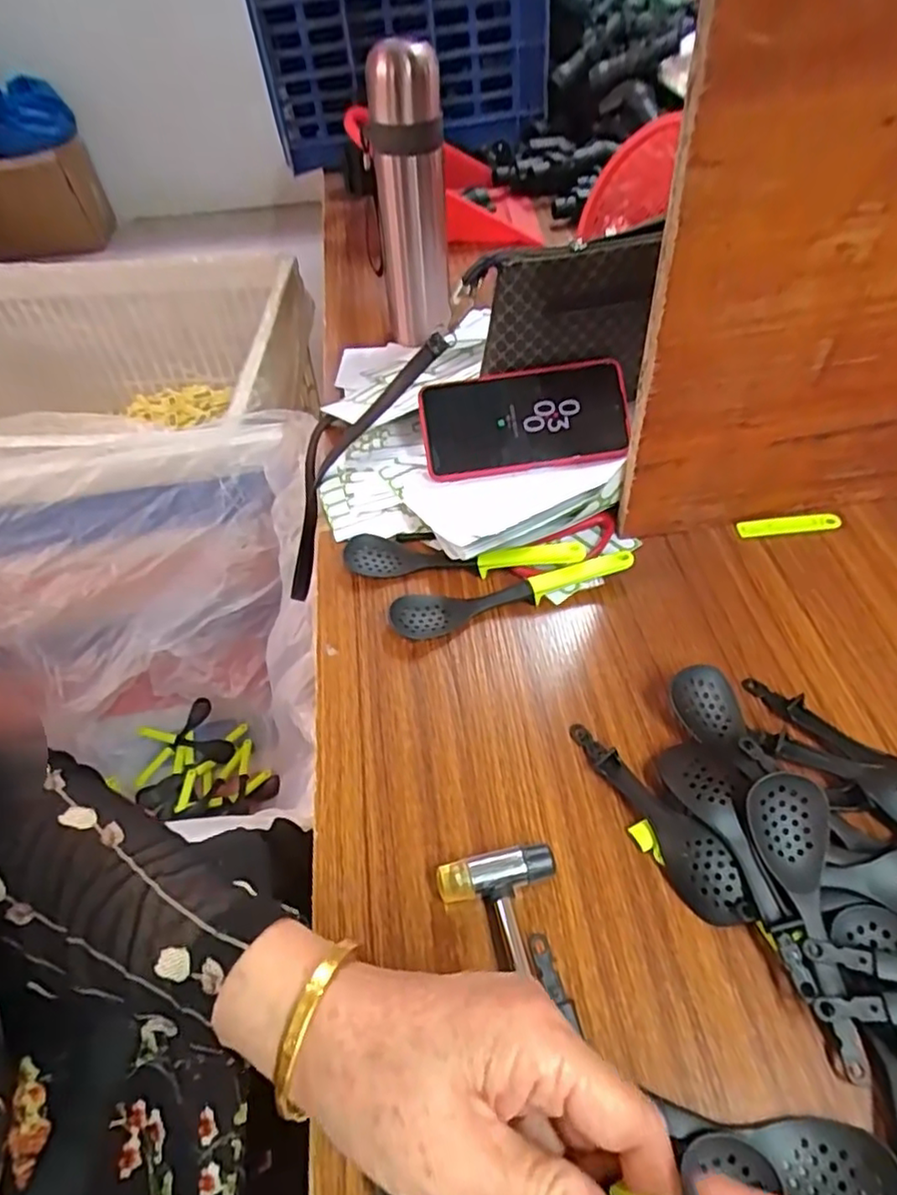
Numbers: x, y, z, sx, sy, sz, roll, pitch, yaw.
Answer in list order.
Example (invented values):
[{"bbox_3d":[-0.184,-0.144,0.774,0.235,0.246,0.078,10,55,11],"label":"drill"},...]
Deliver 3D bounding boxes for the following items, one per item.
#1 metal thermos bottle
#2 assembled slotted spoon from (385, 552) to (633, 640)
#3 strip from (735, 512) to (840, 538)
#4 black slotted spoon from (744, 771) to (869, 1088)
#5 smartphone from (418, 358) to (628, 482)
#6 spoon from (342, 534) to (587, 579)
[{"bbox_3d":[-0.037,-0.376,0.638,0.068,0.252,0.059,-5,50,-1],"label":"metal thermos bottle"},{"bbox_3d":[0.044,-0.007,0.465,0.173,0.025,0.032,-15,51,-9],"label":"assembled slotted spoon"},{"bbox_3d":[0.262,-0.056,0.502,0.076,0.004,0.017,-6,60,5],"label":"strip"},{"bbox_3d":[0.177,0.152,0.313,0.038,0.013,0.129,-4,62,1],"label":"black slotted spoon"},{"bbox_3d":[0.061,-0.144,0.528,0.162,0.013,0.084,-7,87,-1],"label":"smartphone"},{"bbox_3d":[0.009,-0.037,0.489,0.178,0.031,0.038,2,50,5],"label":"spoon"}]

